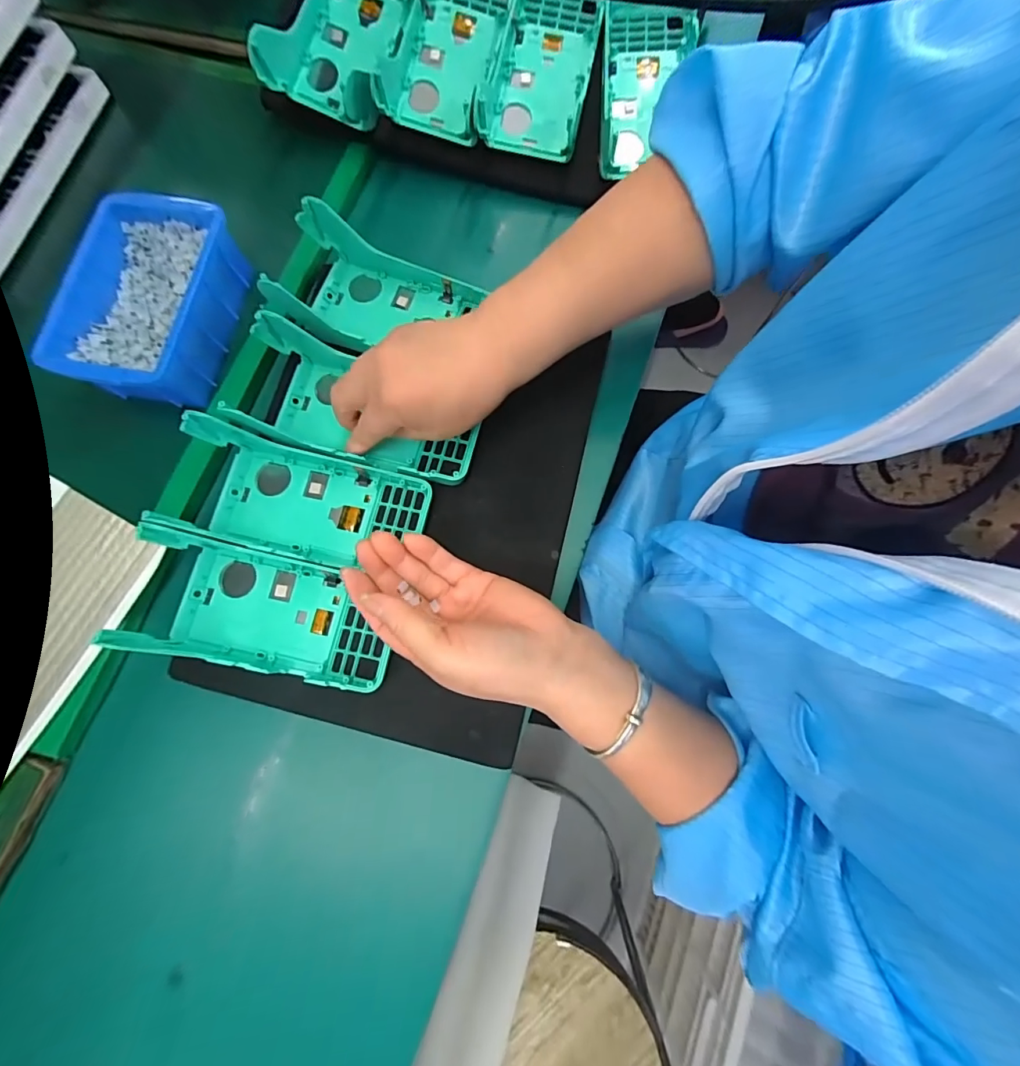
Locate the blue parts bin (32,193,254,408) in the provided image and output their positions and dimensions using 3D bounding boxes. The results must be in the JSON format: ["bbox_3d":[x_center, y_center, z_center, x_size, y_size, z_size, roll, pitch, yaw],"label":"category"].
[{"bbox_3d":[-0.273,-0.171,0.349,0.106,0.054,0.151,13,78,4],"label":"blue parts bin"}]

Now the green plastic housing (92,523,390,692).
[{"bbox_3d":[-0.165,0.052,0.307,0.168,0.038,0.079,10,77,3],"label":"green plastic housing"}]

